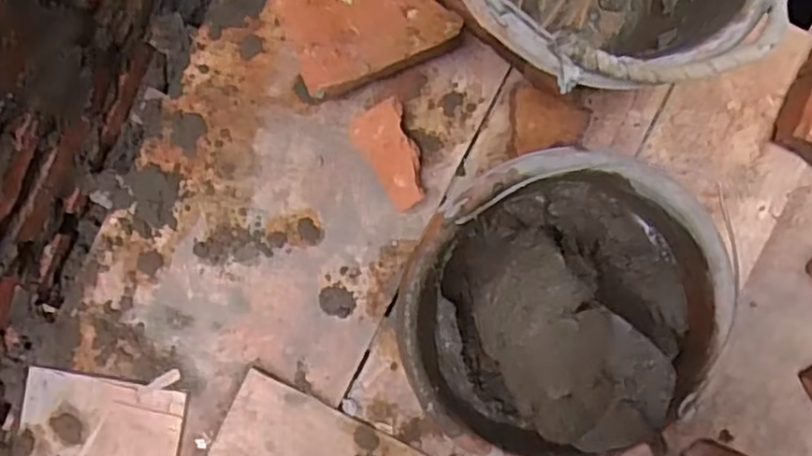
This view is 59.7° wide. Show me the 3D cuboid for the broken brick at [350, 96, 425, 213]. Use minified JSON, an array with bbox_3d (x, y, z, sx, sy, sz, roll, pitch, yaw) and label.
[{"bbox_3d":[-0.013,-0.067,0.687,0.055,0.051,0.101,-25,90,1],"label":"broken brick"}]

